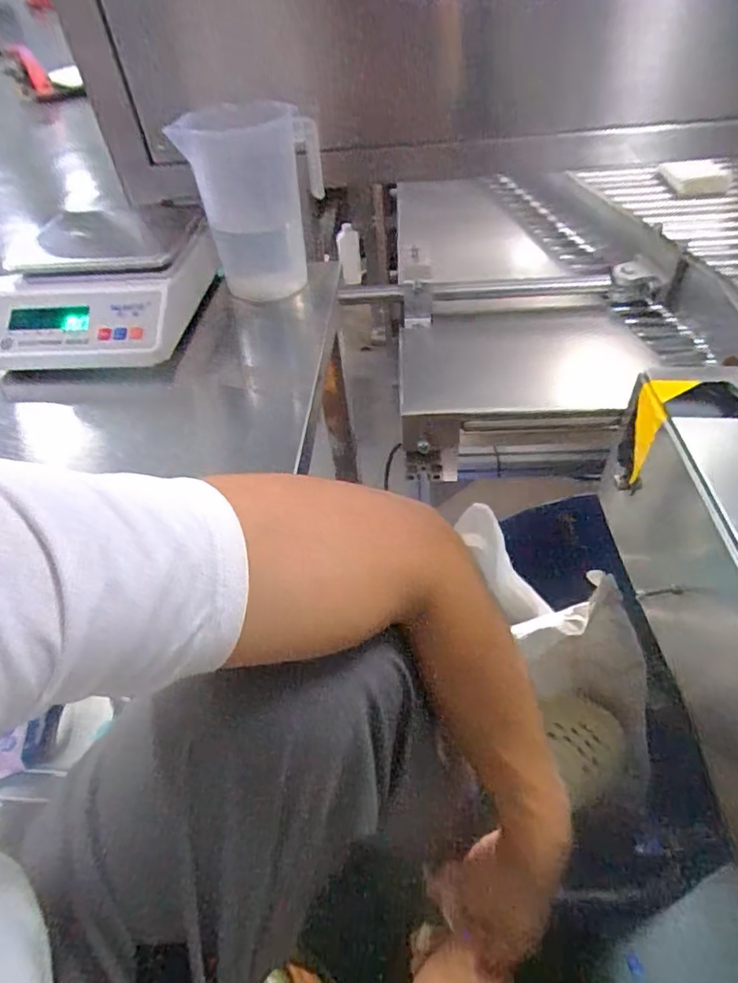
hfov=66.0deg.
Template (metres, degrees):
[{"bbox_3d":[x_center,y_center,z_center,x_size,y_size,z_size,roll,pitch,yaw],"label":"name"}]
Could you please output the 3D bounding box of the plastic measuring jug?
[{"bbox_3d":[-0.114,-0.330,0.646,0.125,0.181,0.165,1,47,7],"label":"plastic measuring jug"}]

